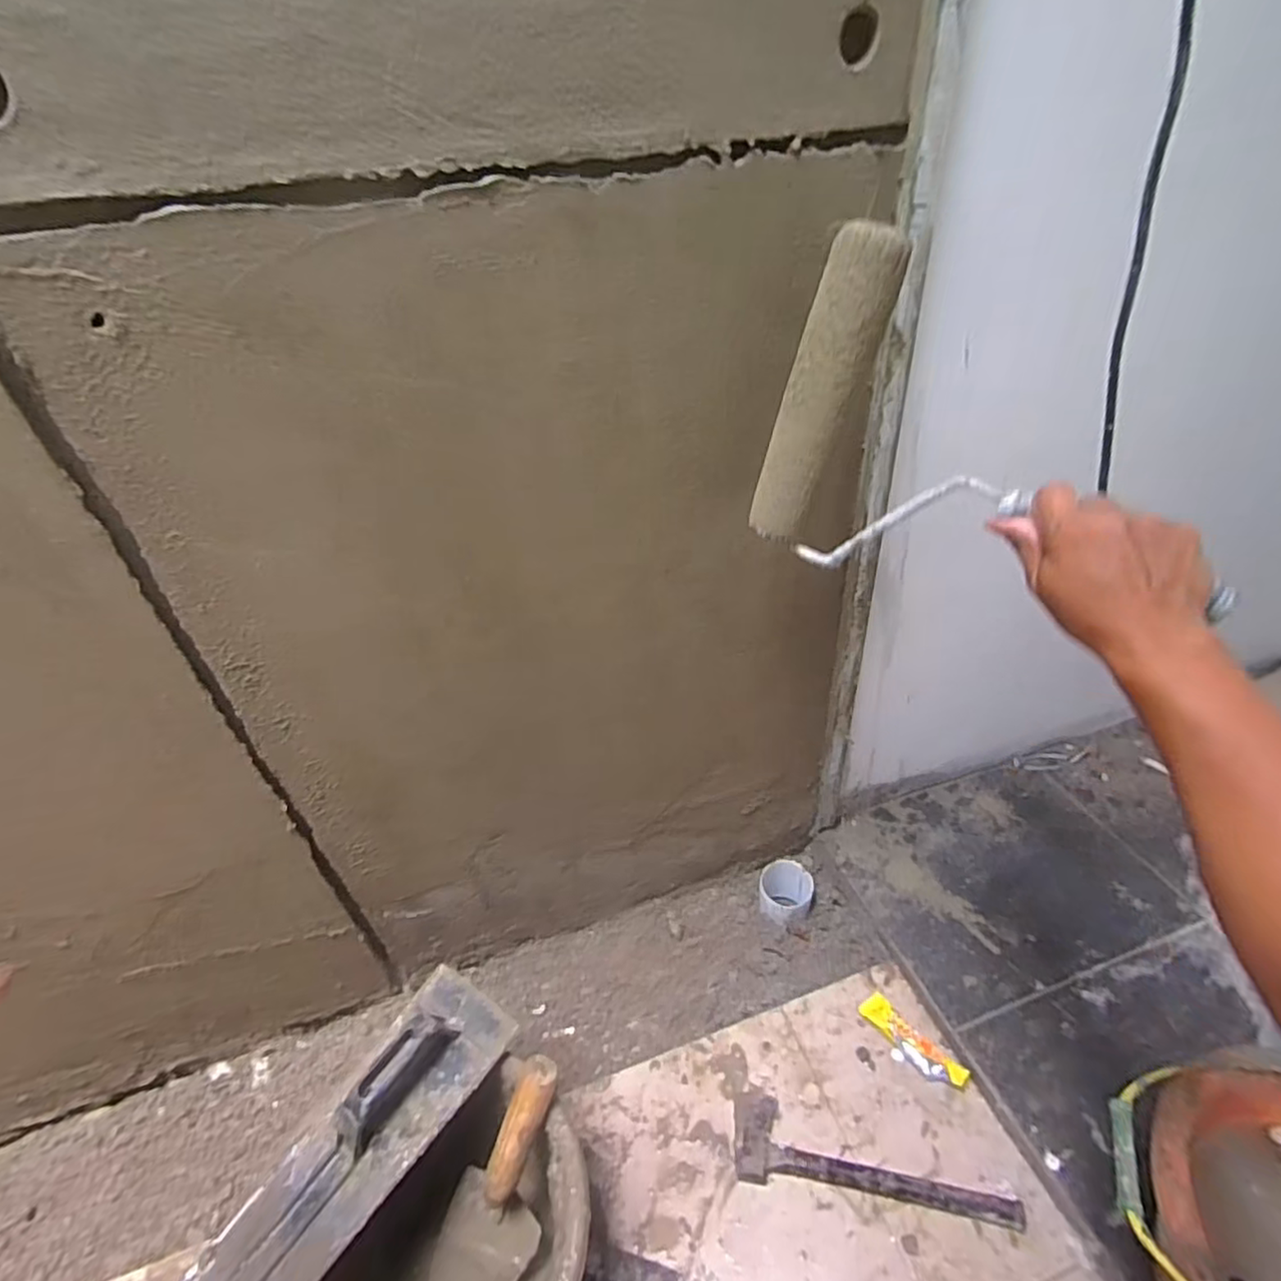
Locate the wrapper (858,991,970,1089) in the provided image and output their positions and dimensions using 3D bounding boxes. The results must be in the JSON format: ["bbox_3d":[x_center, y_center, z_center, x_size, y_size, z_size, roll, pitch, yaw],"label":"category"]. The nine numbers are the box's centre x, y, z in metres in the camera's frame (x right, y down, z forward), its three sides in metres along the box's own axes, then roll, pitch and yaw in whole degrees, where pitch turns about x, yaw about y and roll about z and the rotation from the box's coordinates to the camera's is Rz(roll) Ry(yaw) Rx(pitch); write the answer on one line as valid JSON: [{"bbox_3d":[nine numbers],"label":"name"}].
[{"bbox_3d":[0.317,0.467,0.748,0.035,0.017,0.121,-28,43,-27],"label":"wrapper"}]

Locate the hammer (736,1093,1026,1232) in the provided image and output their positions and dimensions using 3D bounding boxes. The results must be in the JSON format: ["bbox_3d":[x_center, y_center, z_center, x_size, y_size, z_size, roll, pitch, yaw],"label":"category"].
[{"bbox_3d":[0.238,0.532,0.663,0.271,0.021,0.076,2,38,10],"label":"hammer"}]

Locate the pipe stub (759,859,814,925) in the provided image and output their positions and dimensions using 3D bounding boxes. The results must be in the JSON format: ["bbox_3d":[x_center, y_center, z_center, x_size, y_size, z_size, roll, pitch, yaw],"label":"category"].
[{"bbox_3d":[0.213,0.370,0.938,0.074,0.037,0.085,4,38,12],"label":"pipe stub"}]

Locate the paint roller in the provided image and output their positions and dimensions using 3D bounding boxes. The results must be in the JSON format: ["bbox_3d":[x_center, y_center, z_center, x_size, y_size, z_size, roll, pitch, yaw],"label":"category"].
[{"bbox_3d":[0.237,-0.152,0.448,0.323,0.234,0.070,16,42,26],"label":"paint roller"}]

